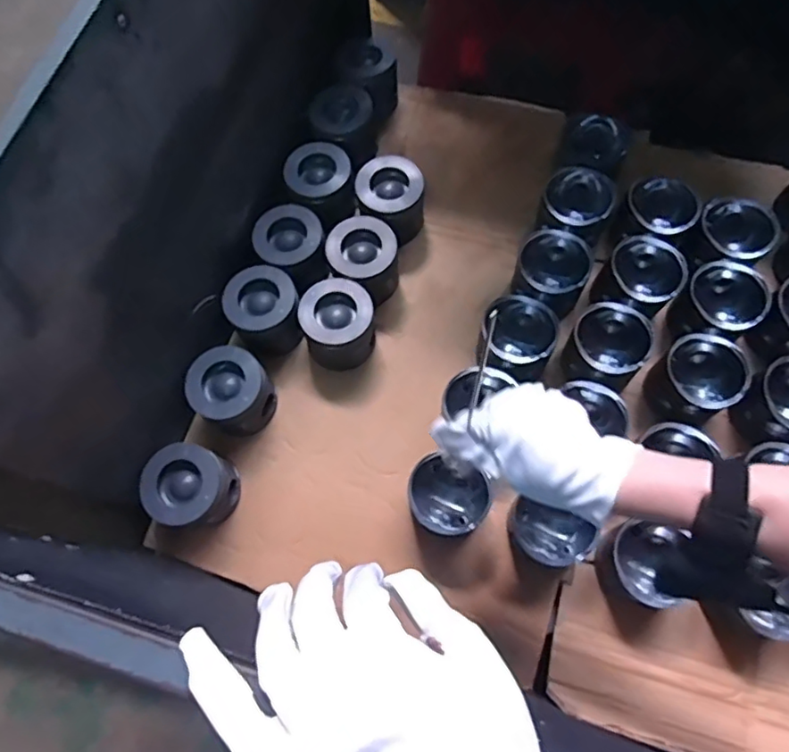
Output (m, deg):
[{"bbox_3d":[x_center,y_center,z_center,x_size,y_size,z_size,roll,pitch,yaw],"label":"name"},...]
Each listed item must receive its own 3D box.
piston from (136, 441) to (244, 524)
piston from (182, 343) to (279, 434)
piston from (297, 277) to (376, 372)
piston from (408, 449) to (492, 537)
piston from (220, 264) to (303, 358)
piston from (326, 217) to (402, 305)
[{"bbox_3d":[-0.220,0.123,0.649,0.086,0.077,0.079,-1,70,2],"label":"piston"},{"bbox_3d":[-0.184,0.019,0.679,0.087,0.076,0.086,-1,70,2],"label":"piston"},{"bbox_3d":[-0.065,-0.060,0.701,0.081,0.080,0.079,-1,70,2],"label":"piston"},{"bbox_3d":[0.056,0.132,0.637,0.085,0.067,0.079,-1,70,2],"label":"piston"},{"bbox_3d":[-0.154,-0.075,0.717,0.081,0.090,0.081,-1,70,2],"label":"piston"},{"bbox_3d":[-0.037,-0.139,0.737,0.089,0.081,0.082,-1,70,2],"label":"piston"}]

